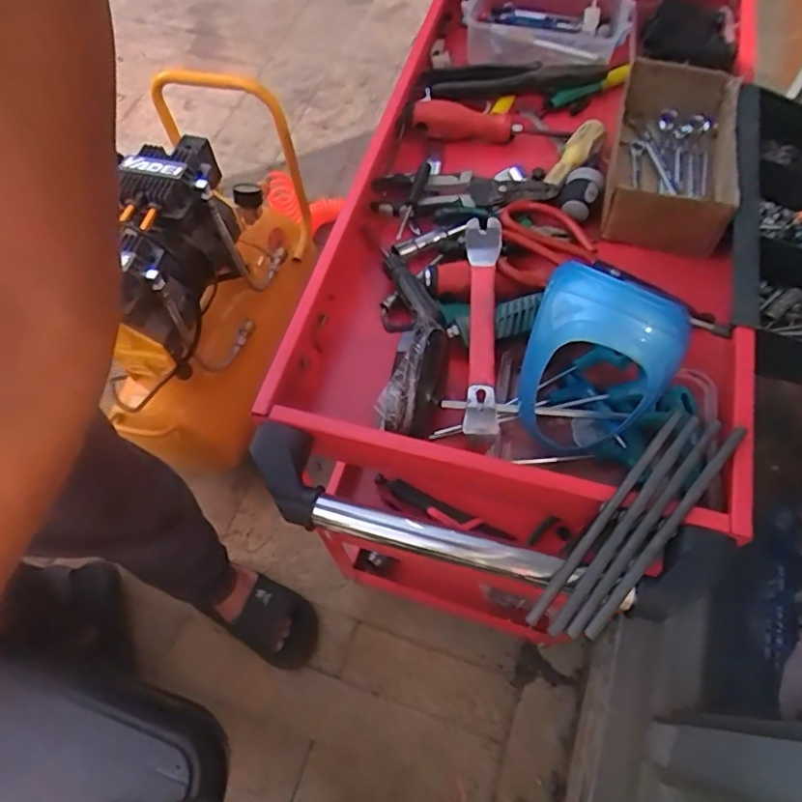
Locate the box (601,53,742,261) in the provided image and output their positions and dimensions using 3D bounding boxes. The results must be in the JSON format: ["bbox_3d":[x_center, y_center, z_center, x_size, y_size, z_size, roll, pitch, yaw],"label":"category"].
[{"bbox_3d":[0.274,-0.247,0.589,0.119,0.064,0.234,14,65,10],"label":"box"}]

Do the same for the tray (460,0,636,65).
[{"bbox_3d":[0.170,-0.456,0.694,0.197,0.058,0.123,17,66,11],"label":"tray"}]

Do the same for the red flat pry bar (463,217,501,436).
[{"bbox_3d":[0.068,-0.066,0.486,0.028,0.040,0.187,1,64,4],"label":"red flat pry bar"}]

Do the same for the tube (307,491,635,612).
[{"bbox_3d":[0.043,0.098,0.384,0.211,0.022,0.017,14,65,9],"label":"tube"}]

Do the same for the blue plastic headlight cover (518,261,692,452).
[{"bbox_3d":[0.149,-0.022,0.450,0.081,0.151,0.105,-2,31,-40],"label":"blue plastic headlight cover"}]

